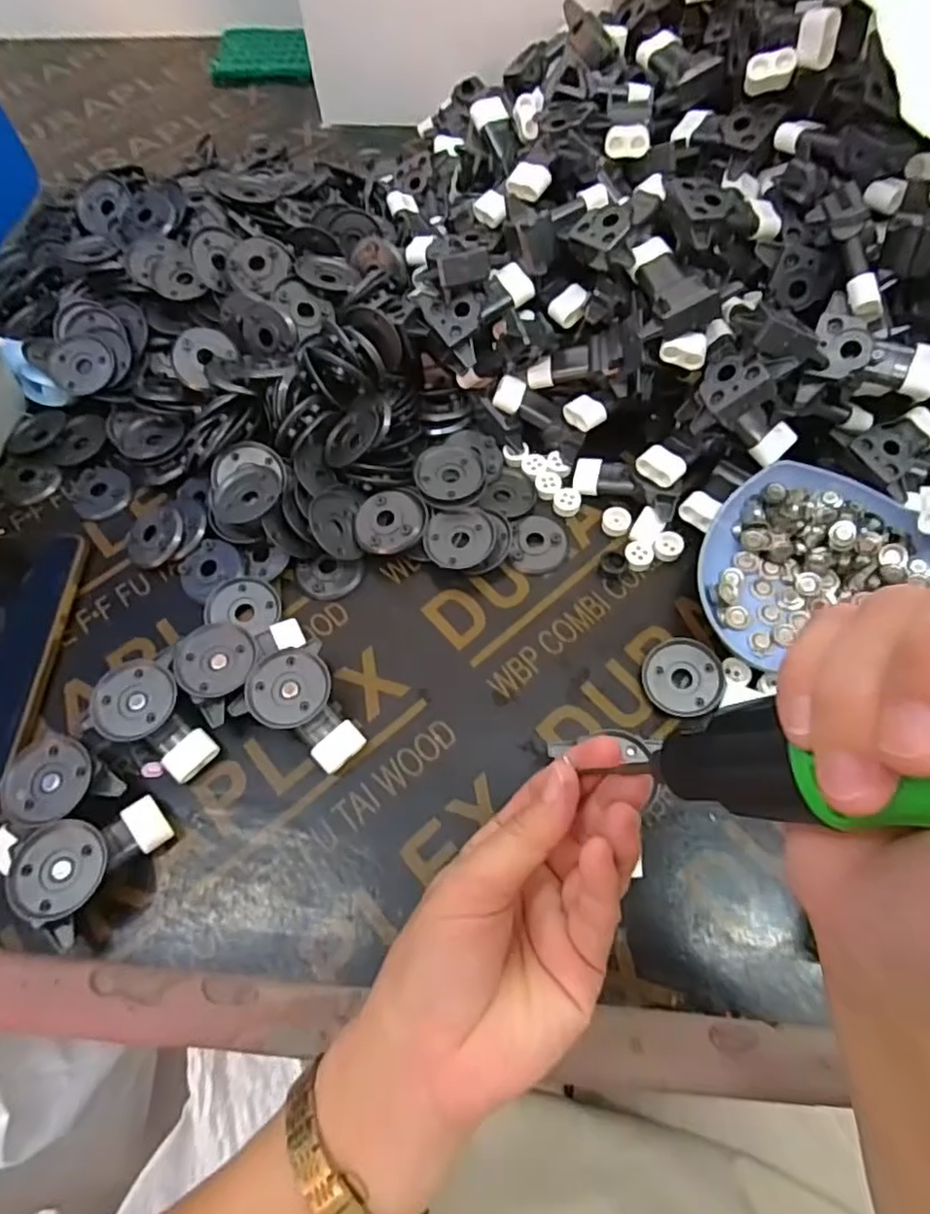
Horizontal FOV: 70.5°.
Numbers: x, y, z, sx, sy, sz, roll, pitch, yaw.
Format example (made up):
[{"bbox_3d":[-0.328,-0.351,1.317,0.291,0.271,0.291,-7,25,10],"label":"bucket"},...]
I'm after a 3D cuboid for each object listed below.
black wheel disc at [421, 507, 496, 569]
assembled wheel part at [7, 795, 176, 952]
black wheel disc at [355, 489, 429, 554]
[{"bbox_3d":[-0.003,-0.042,0.397,0.042,0.004,0.038,-7,72,-3],"label":"black wheel disc"},{"bbox_3d":[-0.181,0.119,0.318,0.044,0.030,0.066,31,68,17],"label":"assembled wheel part"},{"bbox_3d":[-0.045,-0.054,0.402,0.043,0.006,0.042,-1,72,3],"label":"black wheel disc"}]

